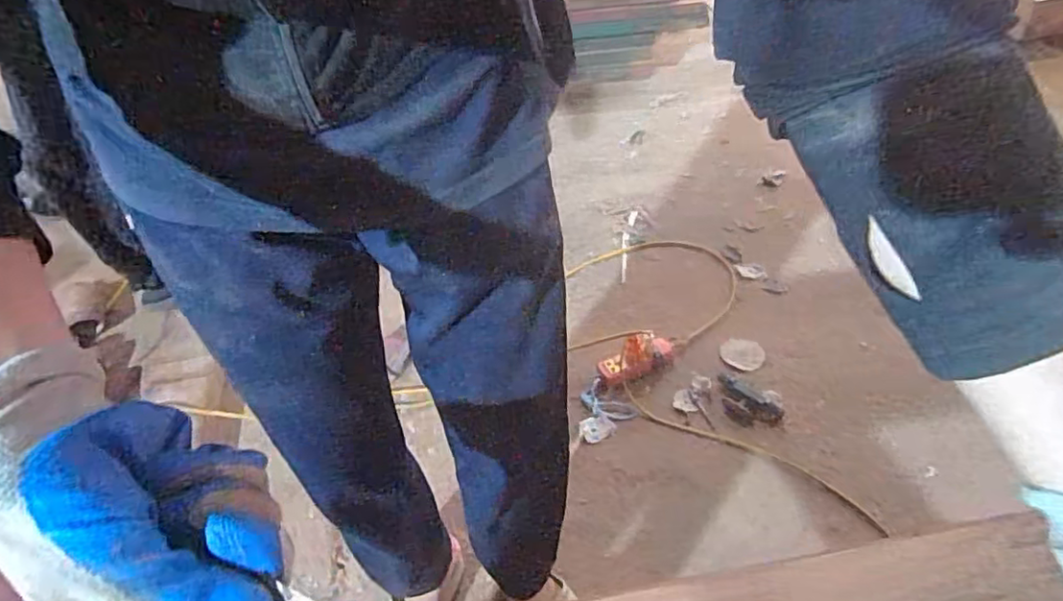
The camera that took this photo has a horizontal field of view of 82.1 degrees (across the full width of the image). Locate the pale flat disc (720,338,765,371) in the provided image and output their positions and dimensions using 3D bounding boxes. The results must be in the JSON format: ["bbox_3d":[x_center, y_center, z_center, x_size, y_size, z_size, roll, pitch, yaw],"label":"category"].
[{"bbox_3d":[0.440,0.108,1.273,0.085,0.013,0.082,-4,44,4],"label":"pale flat disc"}]

